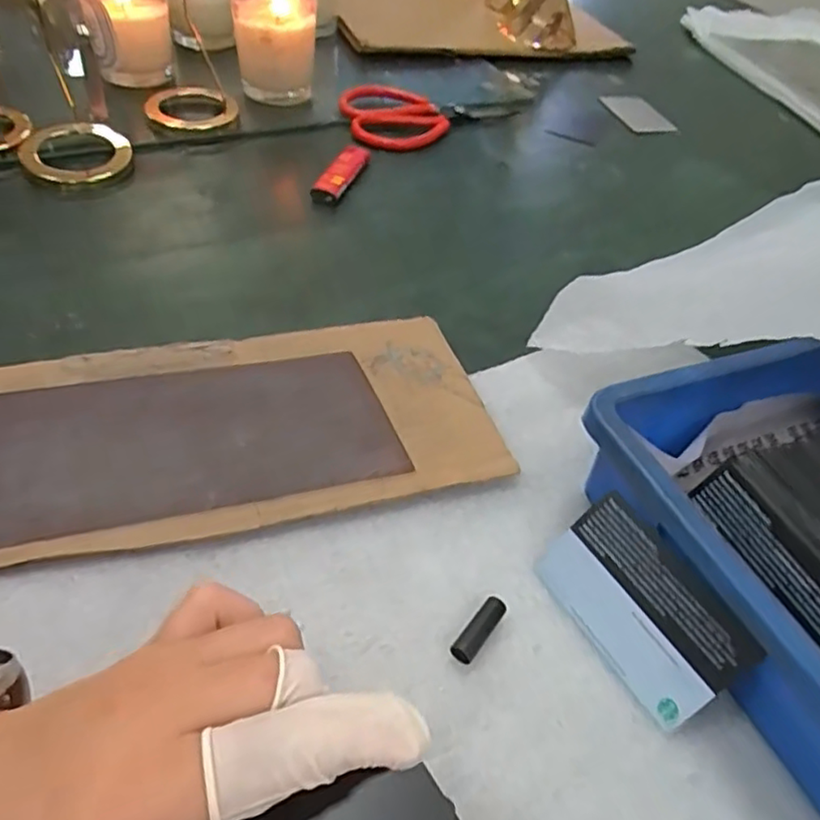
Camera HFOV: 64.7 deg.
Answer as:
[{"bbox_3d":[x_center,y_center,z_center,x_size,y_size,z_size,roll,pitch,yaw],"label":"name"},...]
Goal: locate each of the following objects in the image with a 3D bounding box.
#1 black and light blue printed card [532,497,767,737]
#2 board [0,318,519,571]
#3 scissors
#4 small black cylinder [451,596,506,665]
[{"bbox_3d":[0.097,0.082,0.274,0.004,0.053,0.084,18,29,-53],"label":"black and light blue printed card"},{"bbox_3d":[-0.097,0.008,0.338,0.273,0.008,0.132,-9,49,-15],"label":"board"},{"bbox_3d":[0.026,-0.278,0.611,0.179,0.021,0.083,-2,48,-9],"label":"scissors"},{"bbox_3d":[0.030,0.093,0.275,0.009,0.009,0.032,32,51,21],"label":"small black cylinder"}]

